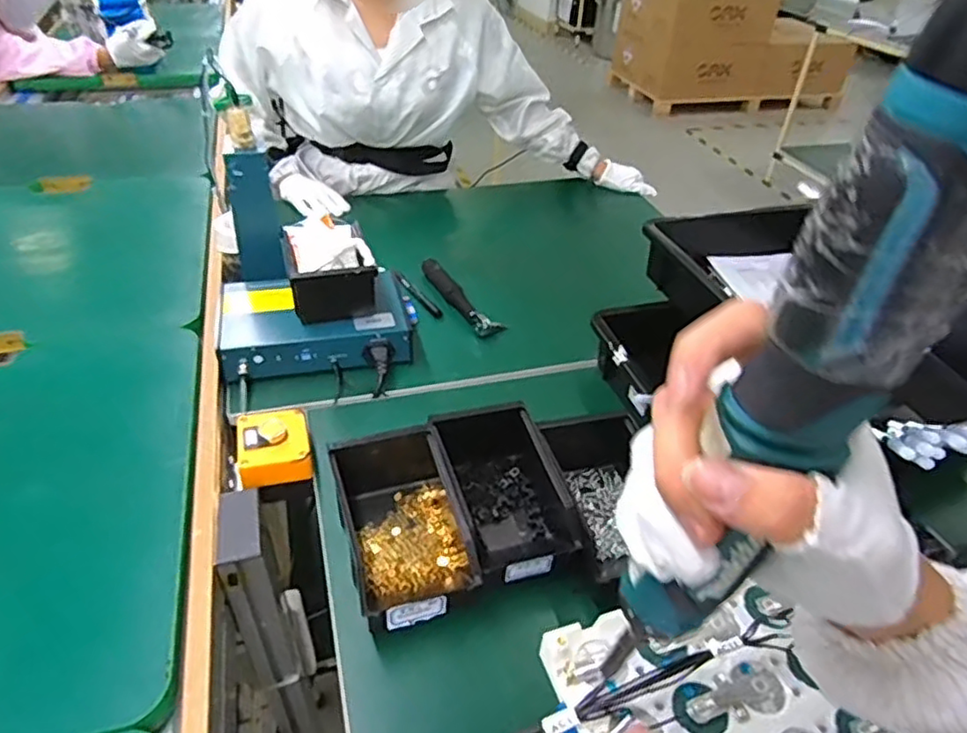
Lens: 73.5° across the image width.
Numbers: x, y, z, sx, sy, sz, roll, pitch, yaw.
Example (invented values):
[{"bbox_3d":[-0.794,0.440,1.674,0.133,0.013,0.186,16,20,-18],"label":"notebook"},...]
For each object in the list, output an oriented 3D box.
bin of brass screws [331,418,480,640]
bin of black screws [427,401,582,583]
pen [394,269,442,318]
[{"bbox_3d":[-0.080,0.138,0.610,0.102,0.070,0.202,-9,40,-16],"label":"bin of brass screws"},{"bbox_3d":[0.016,0.118,0.639,0.104,0.069,0.190,-10,41,-17],"label":"bin of black screws"},{"bbox_3d":[-0.100,-0.110,0.971,0.019,0.011,0.133,-22,45,-28],"label":"pen"}]

